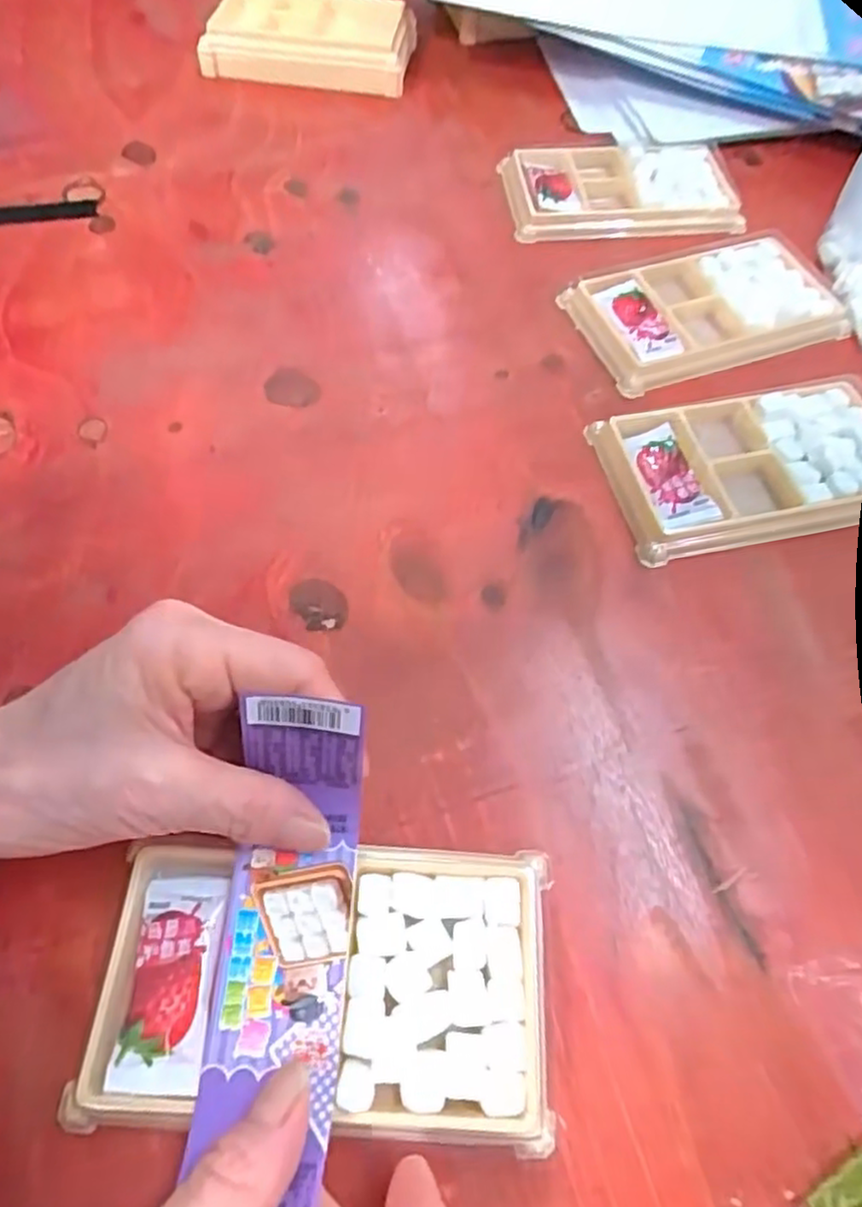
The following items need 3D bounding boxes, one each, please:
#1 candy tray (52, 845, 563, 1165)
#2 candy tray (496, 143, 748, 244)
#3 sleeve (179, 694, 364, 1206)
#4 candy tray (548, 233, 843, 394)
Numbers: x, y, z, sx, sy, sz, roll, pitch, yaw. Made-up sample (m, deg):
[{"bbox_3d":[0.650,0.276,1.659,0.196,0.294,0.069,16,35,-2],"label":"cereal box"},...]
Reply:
[{"bbox_3d":[-0.032,0.114,0.201,0.133,0.012,0.074,1,61,-3],"label":"candy tray"},{"bbox_3d":[0.114,-0.254,0.408,0.133,0.014,0.084,-3,61,-3],"label":"candy tray"},{"bbox_3d":[-0.043,0.099,0.186,0.038,0.035,0.137,2,70,0],"label":"sleeve"},{"bbox_3d":[0.147,-0.157,0.354,0.136,0.013,0.076,-16,63,-10],"label":"candy tray"}]

